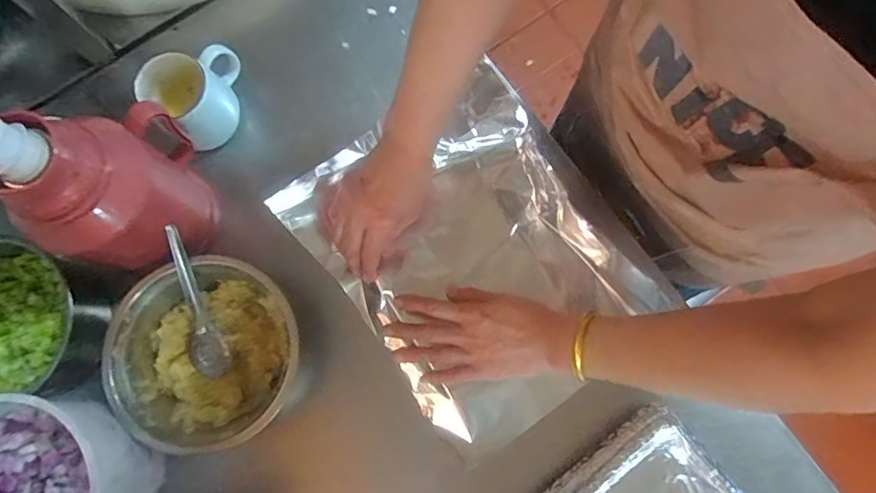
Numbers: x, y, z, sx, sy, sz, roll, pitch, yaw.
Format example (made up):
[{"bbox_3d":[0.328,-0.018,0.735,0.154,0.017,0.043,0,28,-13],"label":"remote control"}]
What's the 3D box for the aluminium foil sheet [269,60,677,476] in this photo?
[{"bbox_3d":[0.037,0.010,0.585,0.279,0.057,0.345,-36,81,-6],"label":"aluminium foil sheet"}]

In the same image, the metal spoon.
[{"bbox_3d":[-0.258,0.059,0.566,0.038,0.026,0.165,-13,107,-2],"label":"metal spoon"}]

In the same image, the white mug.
[{"bbox_3d":[-0.268,-0.177,0.614,0.084,0.084,0.110,41,82,8],"label":"white mug"}]

